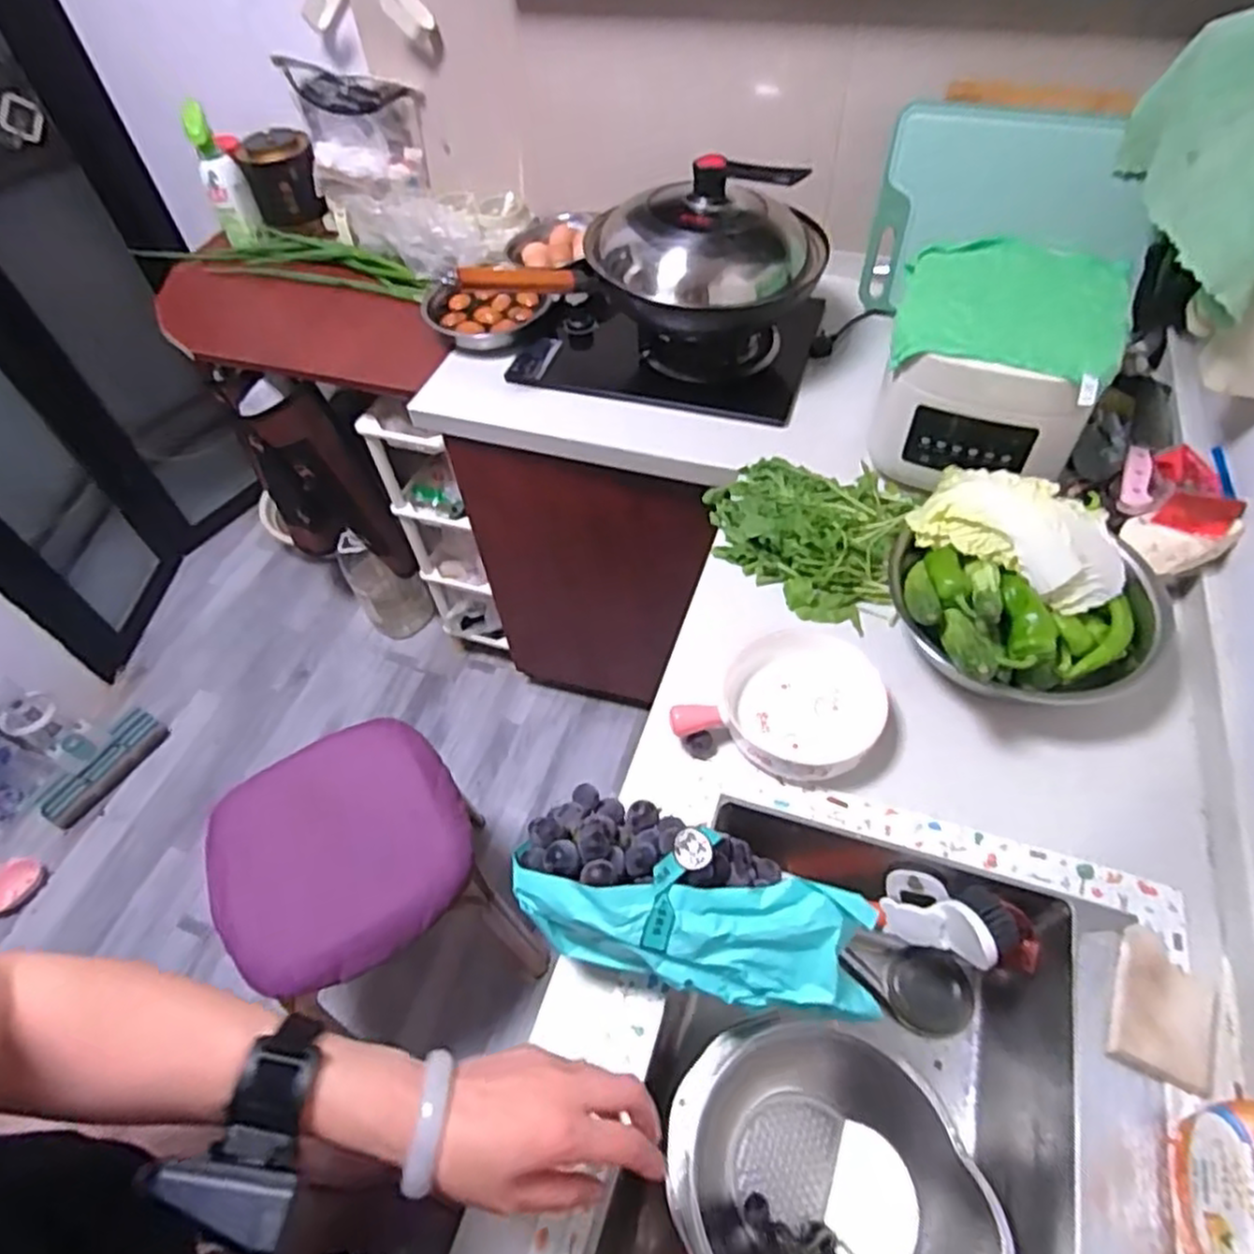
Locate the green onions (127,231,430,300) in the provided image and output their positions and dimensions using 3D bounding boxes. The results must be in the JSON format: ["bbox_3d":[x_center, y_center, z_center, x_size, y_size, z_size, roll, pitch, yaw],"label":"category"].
[{"bbox_3d":[-0.644,-0.687,1.366,0.650,0.055,0.105,16,56,10],"label":"green onions"}]

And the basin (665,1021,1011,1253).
[{"bbox_3d":[0.150,0.458,0.616,0.222,0.142,0.216,0,55,0],"label":"basin"}]

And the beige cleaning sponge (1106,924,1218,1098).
[{"bbox_3d":[0.416,0.294,0.564,0.075,0.019,0.101,26,59,17],"label":"beige cleaning sponge"}]

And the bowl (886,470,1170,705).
[{"bbox_3d":[0.403,-0.026,0.741,0.237,0.136,0.247,0,55,0],"label":"bowl"}]

